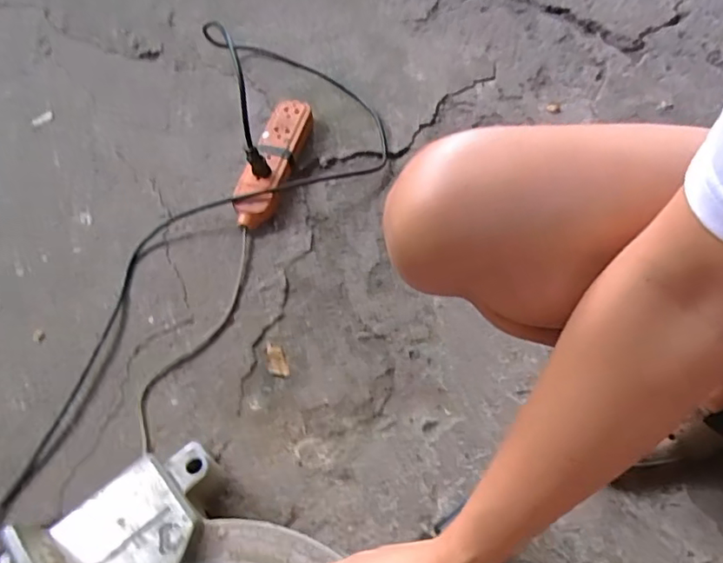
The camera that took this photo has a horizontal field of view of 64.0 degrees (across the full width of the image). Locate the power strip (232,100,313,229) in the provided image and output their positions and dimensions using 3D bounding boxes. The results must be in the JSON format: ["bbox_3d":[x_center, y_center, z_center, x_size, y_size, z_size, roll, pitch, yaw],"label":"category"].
[{"bbox_3d":[-0.121,-0.165,0.800,0.062,0.036,0.214,13,63,8],"label":"power strip"}]

